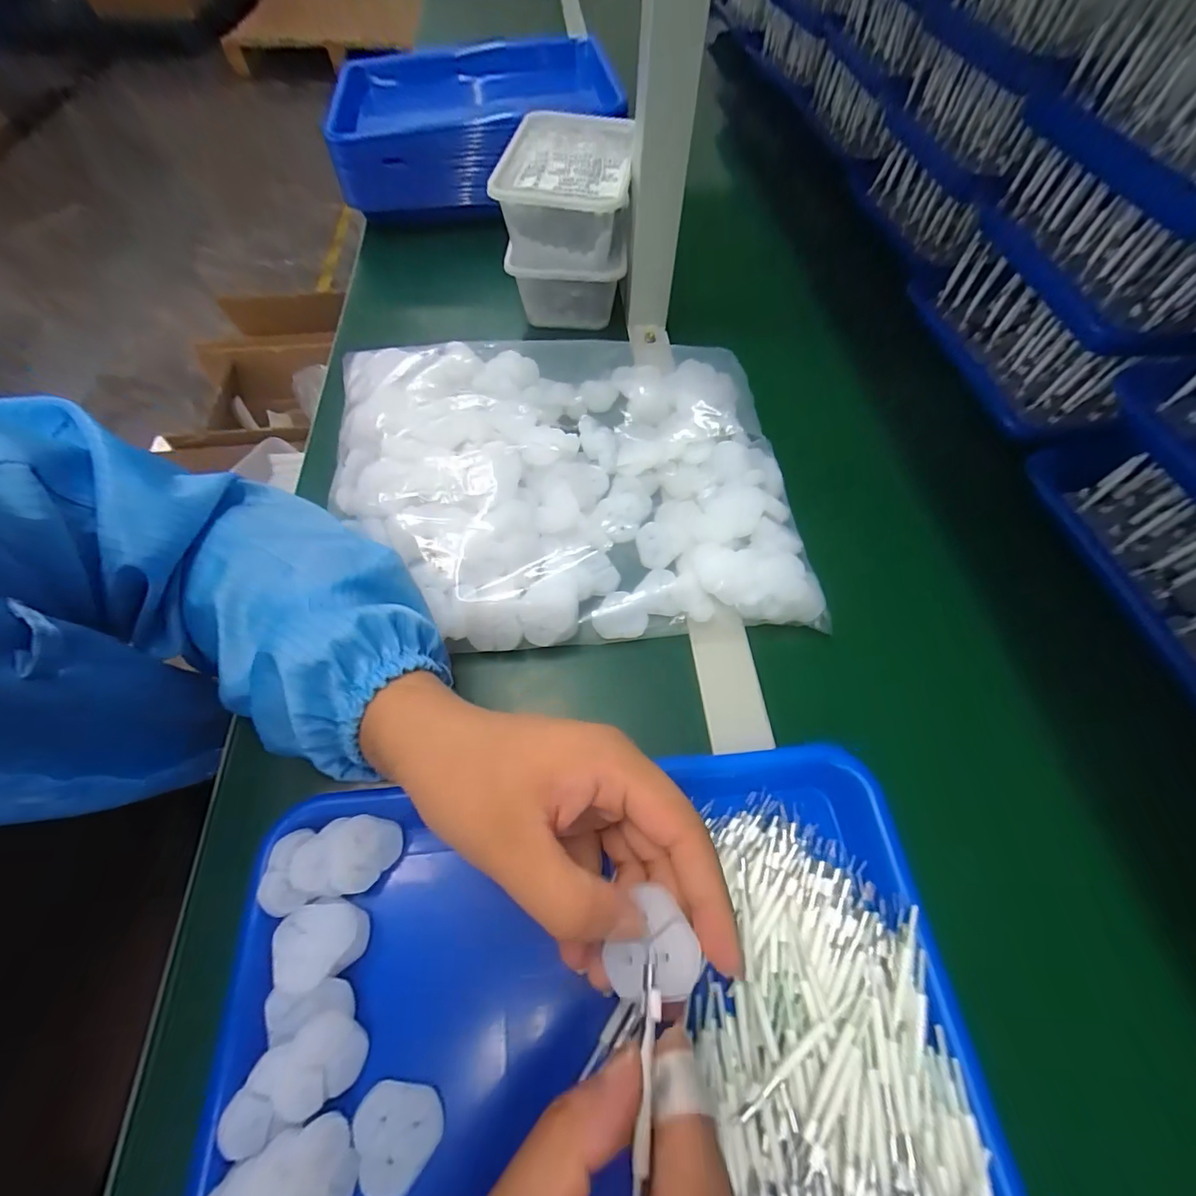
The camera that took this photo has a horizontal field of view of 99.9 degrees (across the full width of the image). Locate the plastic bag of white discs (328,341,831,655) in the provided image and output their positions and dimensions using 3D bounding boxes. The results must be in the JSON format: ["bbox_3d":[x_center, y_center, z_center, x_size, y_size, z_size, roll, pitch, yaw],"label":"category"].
[{"bbox_3d":[-0.022,-0.102,0.385,0.332,0.064,0.268,-5,61,-4],"label":"plastic bag of white discs"}]

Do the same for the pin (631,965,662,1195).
[{"bbox_3d":[0.015,0.158,0.160,0.006,0.005,0.065,8,61,3],"label":"pin"}]

